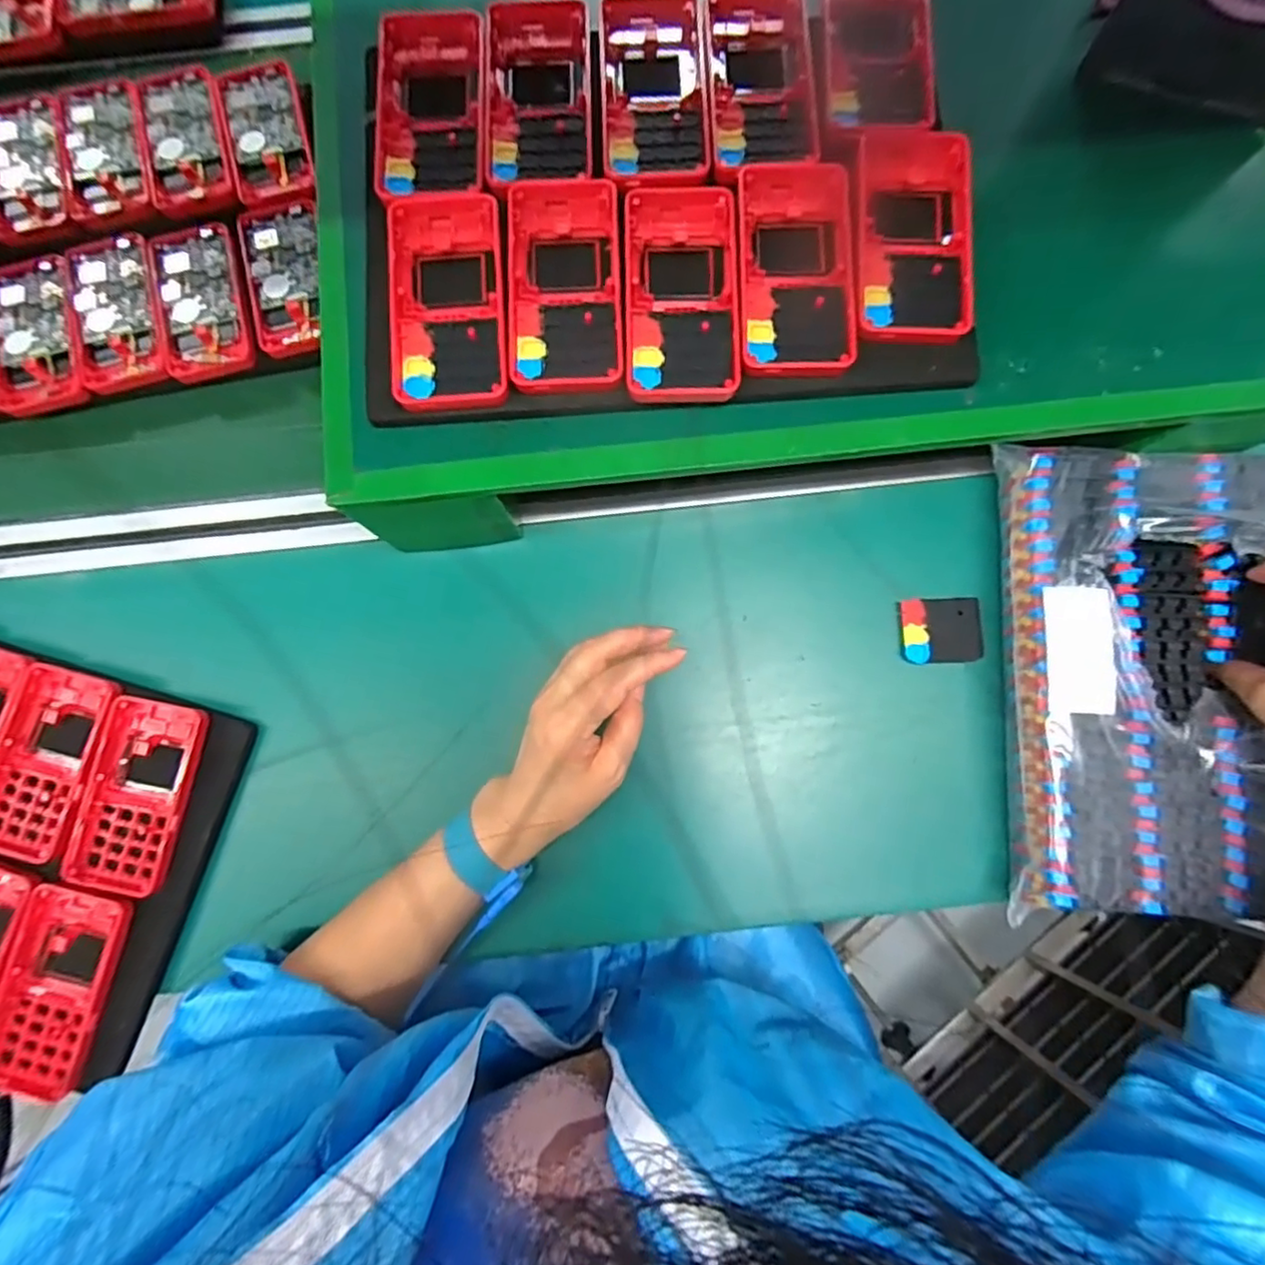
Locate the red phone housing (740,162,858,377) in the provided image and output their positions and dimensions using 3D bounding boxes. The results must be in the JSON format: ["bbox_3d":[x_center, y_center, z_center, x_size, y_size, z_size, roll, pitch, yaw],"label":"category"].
[{"bbox_3d":[0.092,-0.206,0.343,0.062,0.007,0.126,1,79,0],"label":"red phone housing"}]

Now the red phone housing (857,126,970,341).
[{"bbox_3d":[0.159,-0.227,0.345,0.062,0.011,0.128,4,79,0],"label":"red phone housing"}]

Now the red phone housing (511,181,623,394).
[{"bbox_3d":[-0.038,-0.196,0.344,0.061,0.013,0.126,-2,79,-1],"label":"red phone housing"}]

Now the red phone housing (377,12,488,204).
[{"bbox_3d":[-0.119,-0.314,0.365,0.063,0.017,0.121,-2,79,-1],"label":"red phone housing"}]

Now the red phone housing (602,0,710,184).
[{"bbox_3d":[0.013,-0.325,0.364,0.061,0.013,0.125,0,79,-1],"label":"red phone housing"}]

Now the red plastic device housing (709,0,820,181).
[{"bbox_3d":[0.078,-0.333,0.369,0.064,0.011,0.135,1,79,0],"label":"red plastic device housing"}]

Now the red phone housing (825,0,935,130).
[{"bbox_3d":[0.150,-0.361,0.369,0.060,0.008,0.130,2,79,0],"label":"red phone housing"}]

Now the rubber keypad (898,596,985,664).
[{"bbox_3d":[0.217,-0.001,0.429,0.055,0.009,0.044,-1,81,2],"label":"rubber keypad"}]

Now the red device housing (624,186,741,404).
[{"bbox_3d":[0.028,-0.194,0.345,0.061,0.015,0.129,0,79,-1],"label":"red device housing"}]

